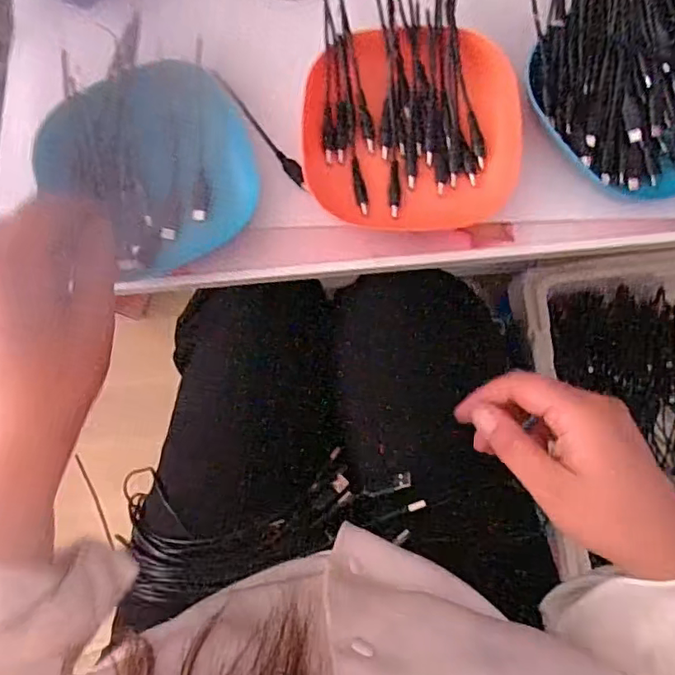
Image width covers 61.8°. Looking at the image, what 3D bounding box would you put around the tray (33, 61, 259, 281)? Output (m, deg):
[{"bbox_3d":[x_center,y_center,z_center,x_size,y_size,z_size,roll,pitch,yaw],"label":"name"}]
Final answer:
[{"bbox_3d":[-0.123,-0.113,0.380,0.133,0.030,0.124,-30,82,-1],"label":"tray"}]

